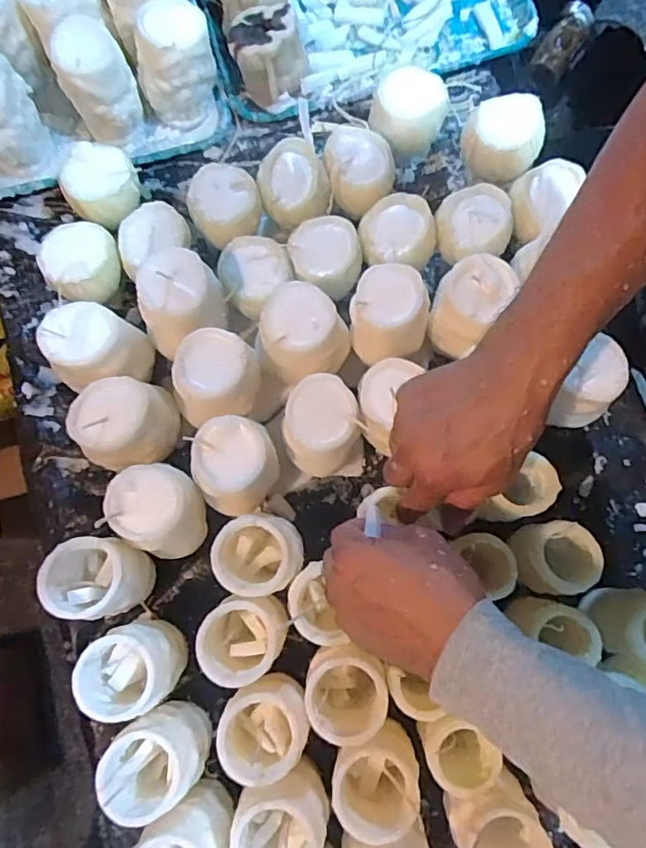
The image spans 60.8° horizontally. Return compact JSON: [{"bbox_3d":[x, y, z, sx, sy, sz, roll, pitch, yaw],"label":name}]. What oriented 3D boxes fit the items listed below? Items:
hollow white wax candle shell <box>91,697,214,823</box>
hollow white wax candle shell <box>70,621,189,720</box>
[{"bbox_3d":[-0.126,0.252,0.422,0.054,0.102,0.058,0,80,1],"label":"hollow white wax candle shell"},{"bbox_3d":[-0.151,0.191,0.442,0.064,0.088,0.061,0,80,1],"label":"hollow white wax candle shell"}]

